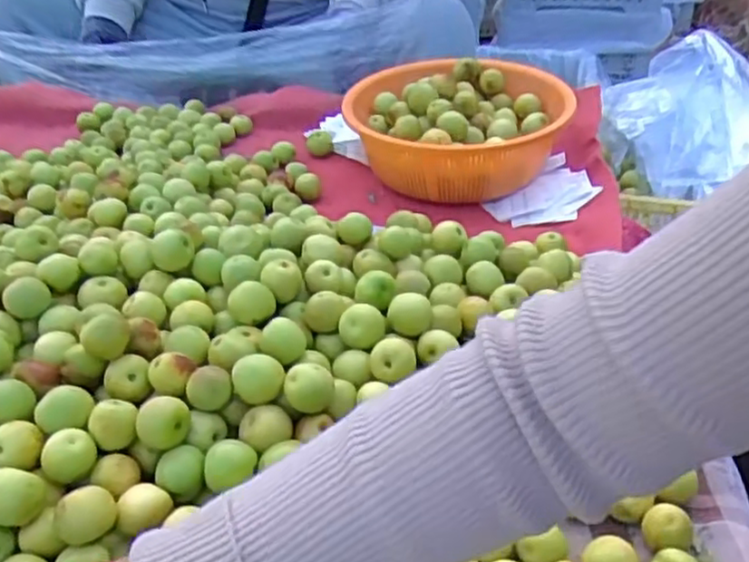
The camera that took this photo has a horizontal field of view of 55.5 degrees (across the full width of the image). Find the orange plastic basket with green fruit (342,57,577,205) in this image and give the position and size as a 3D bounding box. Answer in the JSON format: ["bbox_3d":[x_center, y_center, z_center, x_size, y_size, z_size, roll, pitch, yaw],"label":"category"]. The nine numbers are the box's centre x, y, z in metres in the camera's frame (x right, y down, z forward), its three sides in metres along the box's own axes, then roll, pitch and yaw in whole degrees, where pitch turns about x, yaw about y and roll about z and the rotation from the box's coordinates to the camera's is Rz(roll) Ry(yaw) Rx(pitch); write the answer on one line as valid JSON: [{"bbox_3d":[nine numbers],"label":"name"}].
[{"bbox_3d":[0.094,-0.182,0.862,0.256,0.088,0.237,4,35,10],"label":"orange plastic basket with green fruit"}]

